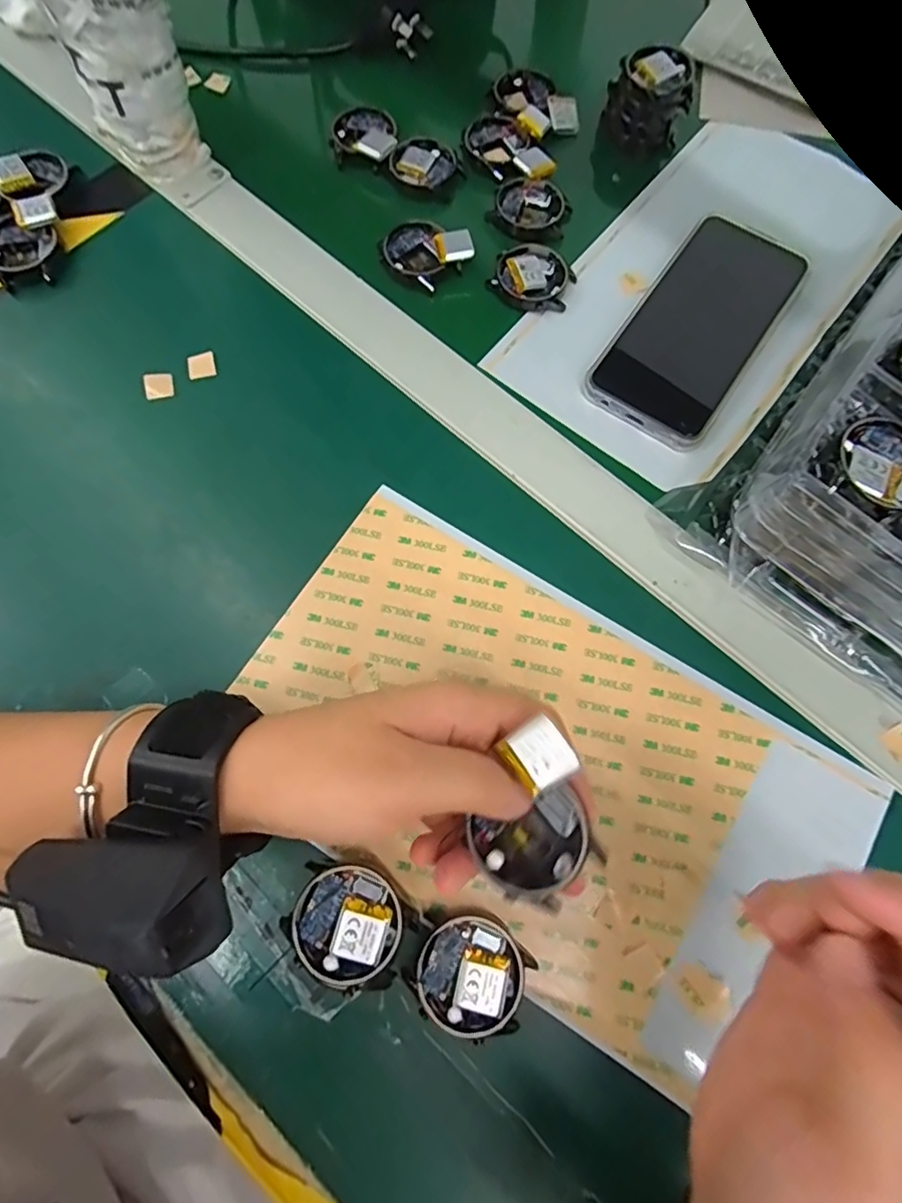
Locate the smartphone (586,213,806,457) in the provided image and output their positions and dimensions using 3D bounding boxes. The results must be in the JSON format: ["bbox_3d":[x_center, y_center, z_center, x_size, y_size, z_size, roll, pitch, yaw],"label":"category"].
[{"bbox_3d":[0.155,-0.172,0.348,0.077,0.006,0.165,34,76,9],"label":"smartphone"}]

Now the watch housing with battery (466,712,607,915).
[{"bbox_3d":[0.028,0.078,0.205,0.043,0.025,0.061,-16,74,-6],"label":"watch housing with battery"}]

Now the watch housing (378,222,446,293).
[{"bbox_3d":[-0.020,-0.226,0.362,0.044,0.009,0.043,31,75,8],"label":"watch housing"}]

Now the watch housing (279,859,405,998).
[{"bbox_3d":[-0.044,0.138,0.244,0.043,0.018,0.043,-43,79,-12],"label":"watch housing"}]

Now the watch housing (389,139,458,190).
[{"bbox_3d":[-0.018,-0.301,0.385,0.043,0.006,0.037,-34,77,-10],"label":"watch housing"}]

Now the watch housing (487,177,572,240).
[{"bbox_3d":[0.054,-0.264,0.378,0.050,0.012,0.039,16,74,4],"label":"watch housing"}]

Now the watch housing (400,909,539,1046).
[{"bbox_3d":[0.009,0.161,0.242,0.046,0.009,0.045,40,77,10],"label":"watch housing"}]

